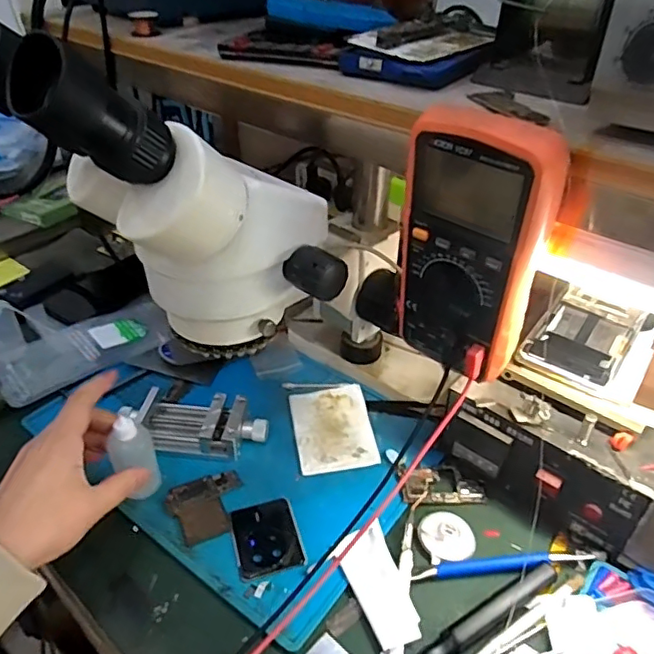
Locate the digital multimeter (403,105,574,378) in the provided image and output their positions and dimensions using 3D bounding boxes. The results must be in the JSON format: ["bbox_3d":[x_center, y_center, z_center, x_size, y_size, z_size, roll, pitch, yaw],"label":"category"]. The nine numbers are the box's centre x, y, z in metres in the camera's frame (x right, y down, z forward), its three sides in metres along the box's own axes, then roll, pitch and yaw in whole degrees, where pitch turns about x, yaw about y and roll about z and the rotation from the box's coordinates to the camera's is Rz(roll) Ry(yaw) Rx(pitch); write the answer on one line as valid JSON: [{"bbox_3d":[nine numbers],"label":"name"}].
[{"bbox_3d":[0.094,-0.048,0.364,0.090,0.167,0.039,27,45,31],"label":"digital multimeter"}]

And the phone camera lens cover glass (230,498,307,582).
[{"bbox_3d":[-0.049,0.169,0.449,0.052,0.004,0.063,-11,39,-14],"label":"phone camera lens cover glass"}]

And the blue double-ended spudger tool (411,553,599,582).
[{"bbox_3d":[0.135,0.179,0.426,0.138,0.011,0.013,-1,39,-4],"label":"blue double-ended spudger tool"}]

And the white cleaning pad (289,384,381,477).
[{"bbox_3d":[0.006,0.096,0.538,0.074,0.009,0.100,-5,38,-7],"label":"white cleaning pad"}]

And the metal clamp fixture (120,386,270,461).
[{"bbox_3d":[-0.123,0.090,0.519,0.132,0.024,0.057,2,37,3],"label":"metal clamp fixture"}]

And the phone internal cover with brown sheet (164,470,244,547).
[{"bbox_3d":[-0.099,0.151,0.467,0.063,0.004,0.056,-16,40,-19],"label":"phone internal cover with brown sheet"}]

